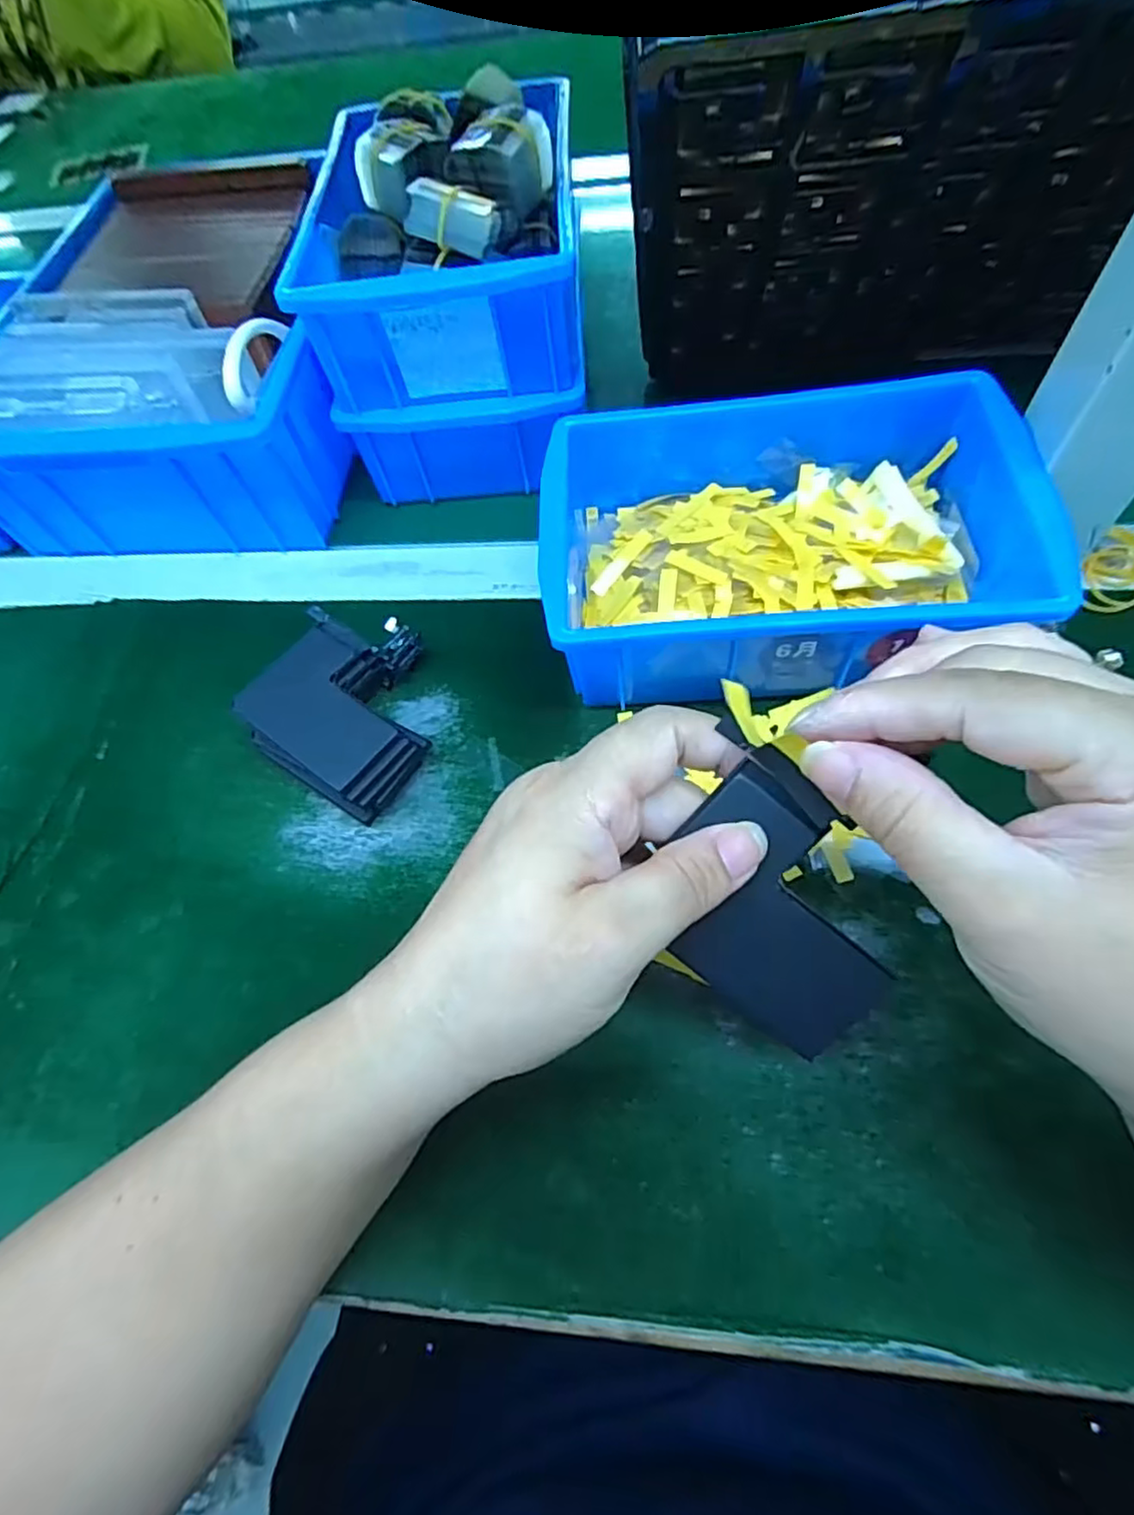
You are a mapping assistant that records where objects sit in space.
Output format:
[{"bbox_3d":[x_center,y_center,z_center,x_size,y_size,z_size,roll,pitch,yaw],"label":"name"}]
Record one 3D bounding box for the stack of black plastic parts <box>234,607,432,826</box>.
[{"bbox_3d":[-0.099,-0.024,0.312,0.084,0.038,0.091,21,66,17],"label":"stack of black plastic parts"}]

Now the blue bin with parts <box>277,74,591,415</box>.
[{"bbox_3d":[-0.062,-0.271,0.354,0.132,0.081,0.186,-5,62,4],"label":"blue bin with parts"}]

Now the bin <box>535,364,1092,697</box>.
[{"bbox_3d":[0.092,-0.101,0.308,0.201,0.059,0.144,-2,61,5],"label":"bin"}]

